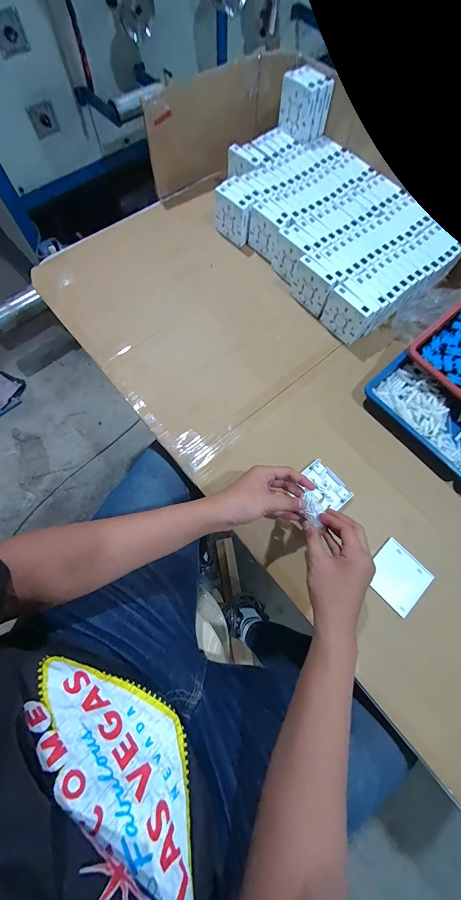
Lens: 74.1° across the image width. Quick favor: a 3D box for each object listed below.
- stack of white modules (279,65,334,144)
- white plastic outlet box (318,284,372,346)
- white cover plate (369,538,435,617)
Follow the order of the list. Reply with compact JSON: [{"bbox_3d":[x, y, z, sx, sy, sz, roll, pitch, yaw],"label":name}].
[{"bbox_3d":[0.165,-0.775,0.686,0.102,0.094,0.068,42,74,12],"label":"stack of white modules"},{"bbox_3d":[0.227,-0.267,0.611,0.023,0.081,0.087,-37,76,-13],"label":"white plastic outlet box"},{"bbox_3d":[0.267,0.202,0.490,0.085,0.009,0.084,-44,71,-10],"label":"white cover plate"}]

